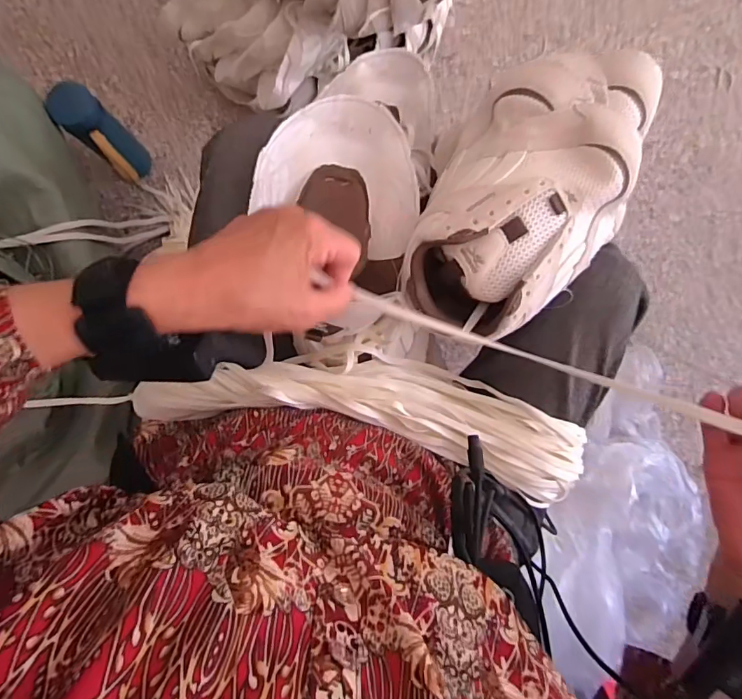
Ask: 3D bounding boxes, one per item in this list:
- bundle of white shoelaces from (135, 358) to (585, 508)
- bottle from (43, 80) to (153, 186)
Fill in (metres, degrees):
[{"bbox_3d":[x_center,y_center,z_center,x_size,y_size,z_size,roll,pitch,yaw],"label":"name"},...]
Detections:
[{"bbox_3d":[-0.002,0.059,0.460,0.423,0.052,0.100,13,90,-2],"label":"bundle of white shoelaces"},{"bbox_3d":[-0.401,-0.319,0.762,0.119,0.207,0.066,41,88,-3],"label":"bottle"}]

